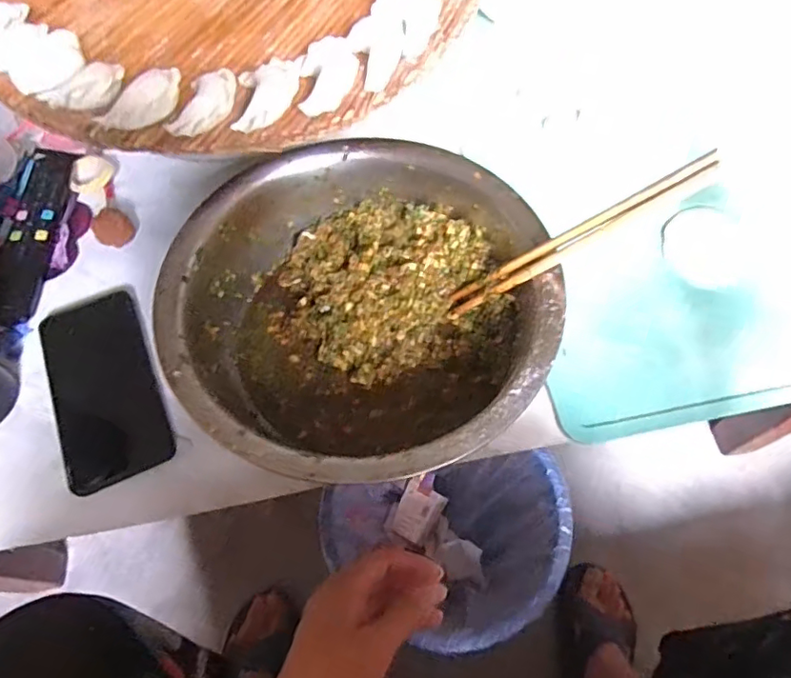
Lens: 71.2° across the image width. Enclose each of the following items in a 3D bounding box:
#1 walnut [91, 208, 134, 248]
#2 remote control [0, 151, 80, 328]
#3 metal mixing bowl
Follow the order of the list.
[{"bbox_3d":[-0.255,-0.100,0.502,0.032,0.025,0.028,-37,68,-17],"label":"walnut"},{"bbox_3d":[-0.339,-0.097,0.511,0.050,0.012,0.178,-1,62,0],"label":"remote control"},{"bbox_3d":[-0.022,-0.021,0.408,0.257,0.087,0.259,31,67,16],"label":"metal mixing bowl"}]

